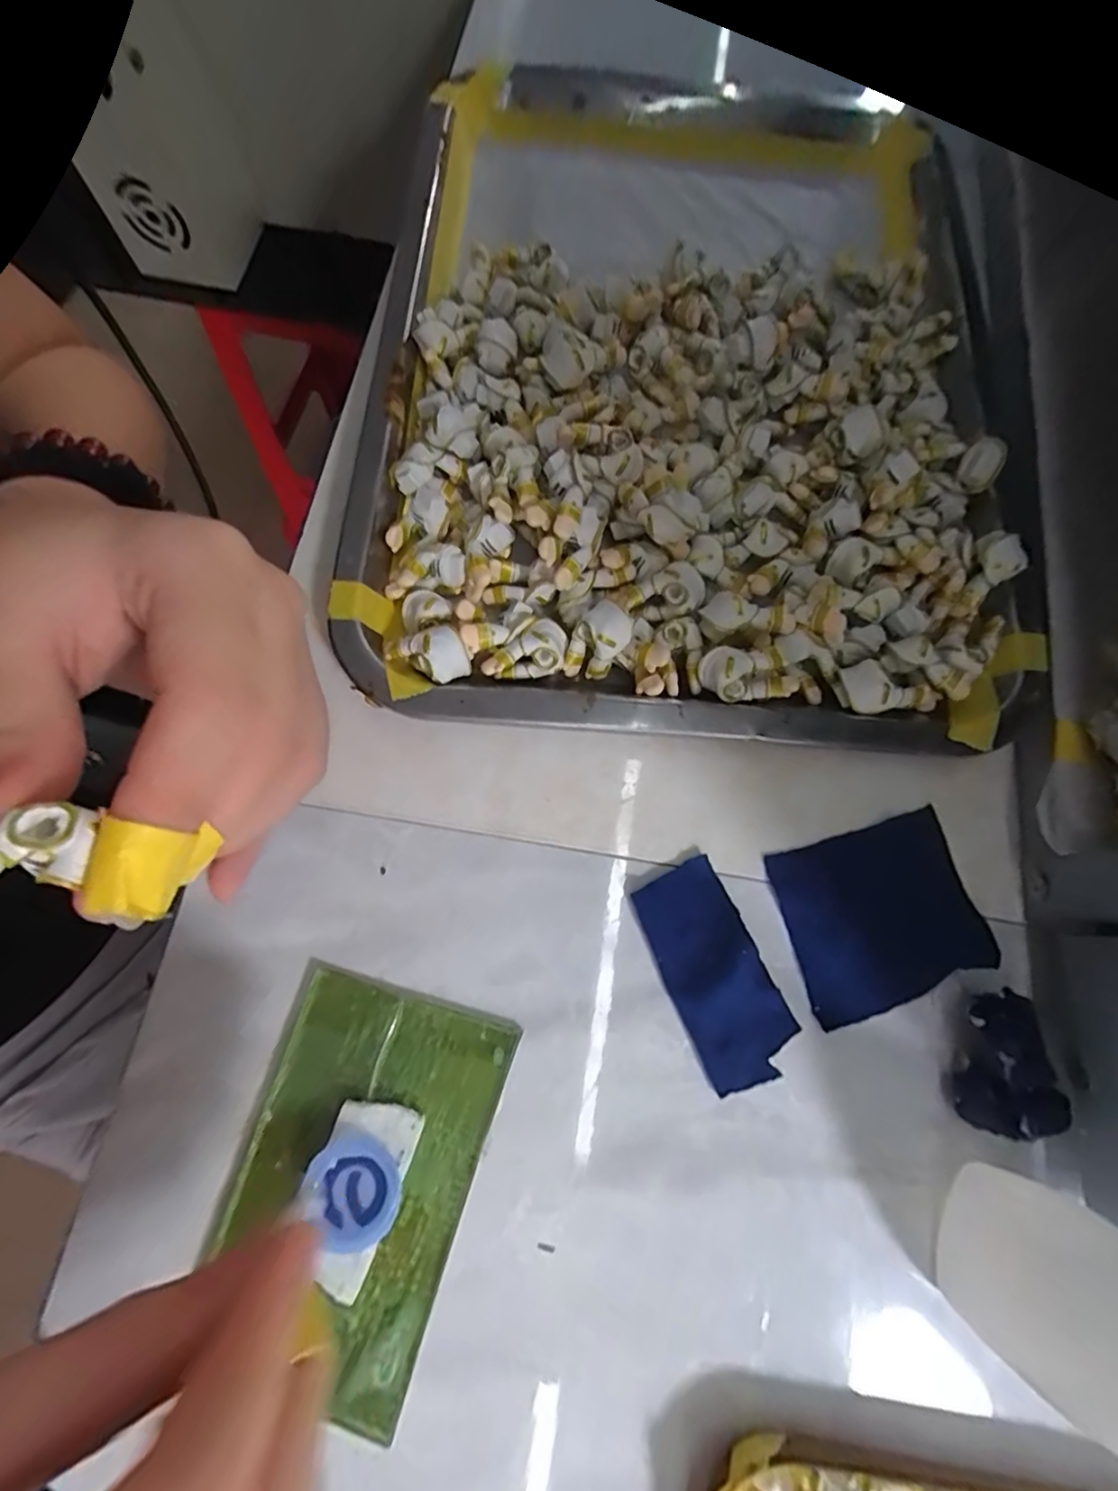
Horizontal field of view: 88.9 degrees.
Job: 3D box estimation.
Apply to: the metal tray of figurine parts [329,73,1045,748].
[{"bbox_3d":[0.053,-0.164,0.249,0.255,0.040,0.332,5,72,0],"label":"metal tray of figurine parts"}]

